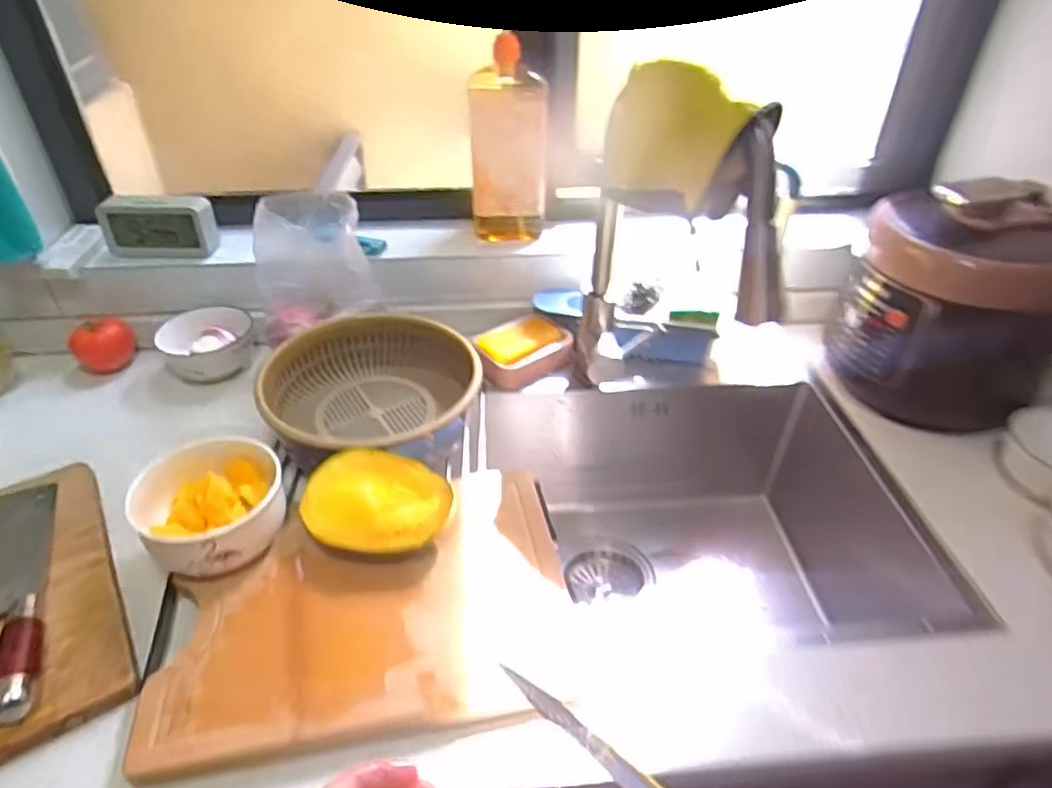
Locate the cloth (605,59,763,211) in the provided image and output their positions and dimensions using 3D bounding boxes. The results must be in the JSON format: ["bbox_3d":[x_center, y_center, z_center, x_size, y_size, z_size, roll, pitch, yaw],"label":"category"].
[{"bbox_3d":[0.129,-0.236,0.606,0.026,0.111,0.147,-31,48,-33],"label":"cloth"}]

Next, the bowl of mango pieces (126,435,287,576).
[{"bbox_3d":[-0.277,0.106,0.602,0.123,0.081,0.112,0,39,0],"label":"bowl of mango pieces"}]

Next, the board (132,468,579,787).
[{"bbox_3d":[-0.131,0.180,0.577,0.331,0.033,0.239,-7,39,-9],"label":"board"}]

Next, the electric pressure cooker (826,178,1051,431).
[{"bbox_3d":[0.500,-0.117,0.782,0.225,0.224,0.220,22,43,24],"label":"electric pressure cooker"}]

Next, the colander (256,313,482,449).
[{"bbox_3d":[-0.169,0.002,0.734,0.234,0.073,0.220,-2,39,-3],"label":"colander"}]

